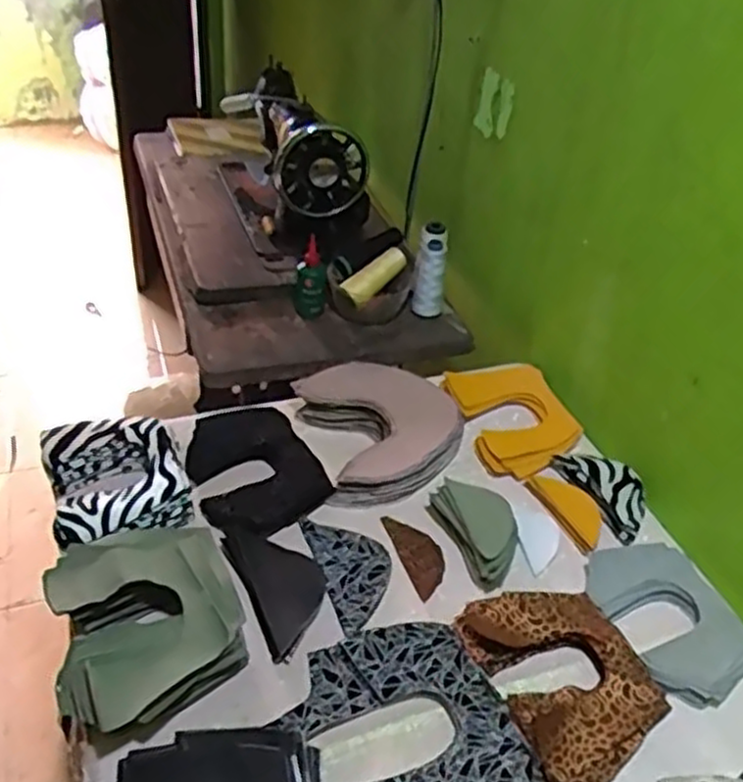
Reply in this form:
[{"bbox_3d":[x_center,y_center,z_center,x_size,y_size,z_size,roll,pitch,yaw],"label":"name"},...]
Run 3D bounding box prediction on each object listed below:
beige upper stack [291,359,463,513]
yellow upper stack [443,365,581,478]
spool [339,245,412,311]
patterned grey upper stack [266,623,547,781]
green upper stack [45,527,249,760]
[{"bbox_3d":[0.016,0.037,0.884,0.173,0.043,0.174,-9,40,-19],"label":"beige upper stack"},{"bbox_3d":[0.175,0.031,0.937,0.134,0.029,0.164,-10,41,-20],"label":"yellow upper stack"},{"bbox_3d":[0.006,-0.166,1.112,0.118,0.035,0.036,-40,55,-20],"label":"spool"},{"bbox_3d":[0.026,0.272,0.606,0.172,0.013,0.198,-12,41,-22],"label":"patterned grey upper stack"},{"bbox_3d":[-0.196,0.189,0.658,0.151,0.043,0.184,-18,44,-28],"label":"green upper stack"}]

